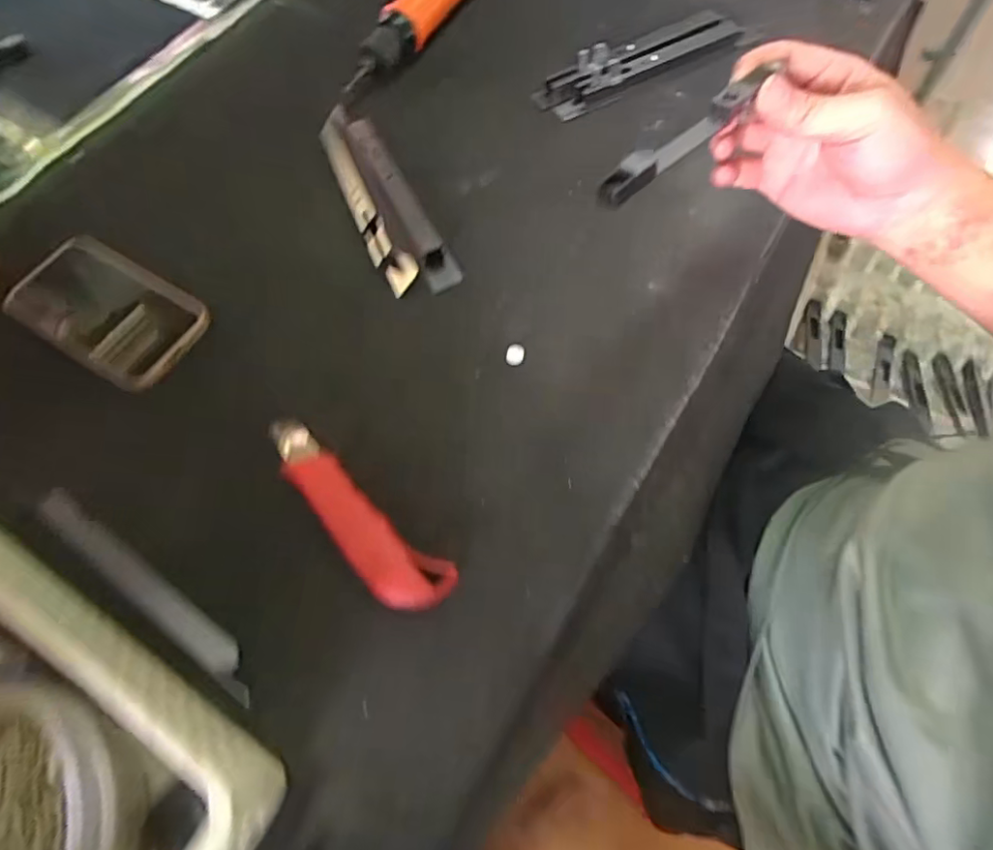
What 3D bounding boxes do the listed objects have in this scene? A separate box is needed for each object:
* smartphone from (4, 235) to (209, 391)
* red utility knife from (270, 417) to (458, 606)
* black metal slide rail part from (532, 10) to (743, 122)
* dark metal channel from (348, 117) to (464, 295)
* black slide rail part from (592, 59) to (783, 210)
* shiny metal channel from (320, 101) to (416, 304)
[{"bbox_3d":[-0.303,-0.089,0.421,0.157,0.012,0.086,28,71,13],"label":"smartphone"},{"bbox_3d":[-0.096,0.055,0.341,0.165,0.014,0.040,39,74,17],"label":"red utility knife"},{"bbox_3d":[0.136,-0.339,0.503,0.200,0.029,0.055,-28,69,-9],"label":"black metal slide rail part"},{"bbox_3d":[-0.081,-0.193,0.452,0.026,0.017,0.205,-25,68,-8],"label":"dark metal channel"},{"bbox_3d":[0.104,-0.159,0.297,0.126,0.013,0.017,-40,71,-13],"label":"black slide rail part"},{"bbox_3d":[-0.114,-0.195,0.453,0.030,0.026,0.208,-23,68,-7],"label":"shiny metal channel"}]

